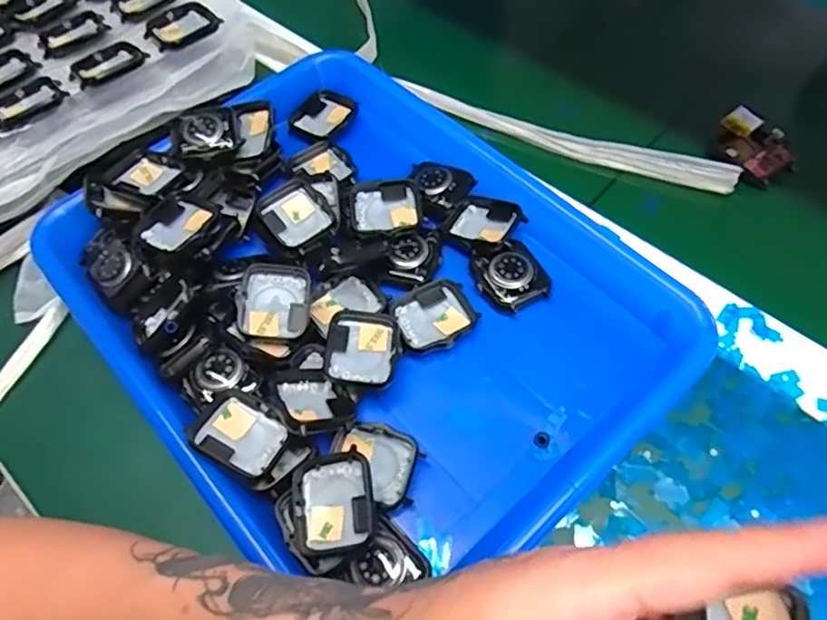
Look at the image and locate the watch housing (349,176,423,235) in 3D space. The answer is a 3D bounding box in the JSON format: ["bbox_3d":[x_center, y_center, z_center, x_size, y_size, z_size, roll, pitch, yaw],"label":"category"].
[{"bbox_3d":[-0.017,-0.060,0.376,0.043,0.015,0.040,-11,59,-2],"label":"watch housing"}]

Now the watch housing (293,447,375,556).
[{"bbox_3d":[-0.036,0.089,0.281,0.036,0.010,0.042,-13,66,7],"label":"watch housing"}]

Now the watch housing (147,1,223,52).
[{"bbox_3d":[-0.162,-0.199,0.429,0.049,0.008,0.034,-40,64,-18],"label":"watch housing"}]

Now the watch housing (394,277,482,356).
[{"bbox_3d":[0.012,0.003,0.344,0.043,0.008,0.040,-30,62,-13],"label":"watch housing"}]

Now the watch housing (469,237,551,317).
[{"bbox_3d":[0.056,-0.020,0.352,0.035,0.013,0.039,-27,61,-12],"label":"watch housing"}]

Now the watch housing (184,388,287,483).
[{"bbox_3d":[-0.082,0.061,0.297,0.042,0.015,0.036,27,65,19],"label":"watch housing"}]

